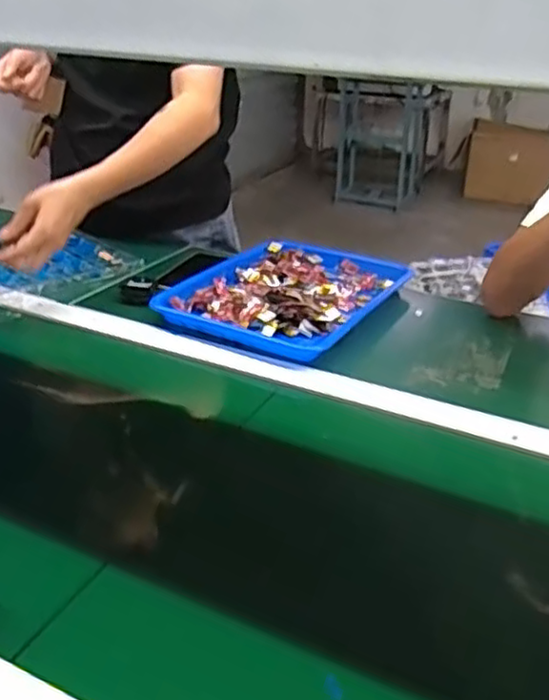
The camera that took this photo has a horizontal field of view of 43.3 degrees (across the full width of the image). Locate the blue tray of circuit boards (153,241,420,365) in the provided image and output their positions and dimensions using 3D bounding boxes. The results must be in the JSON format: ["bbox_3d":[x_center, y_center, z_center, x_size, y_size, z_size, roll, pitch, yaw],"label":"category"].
[{"bbox_3d":[0.024,-0.078,0.941,0.237,0.039,0.323,18,32,27],"label":"blue tray of circuit boards"}]

